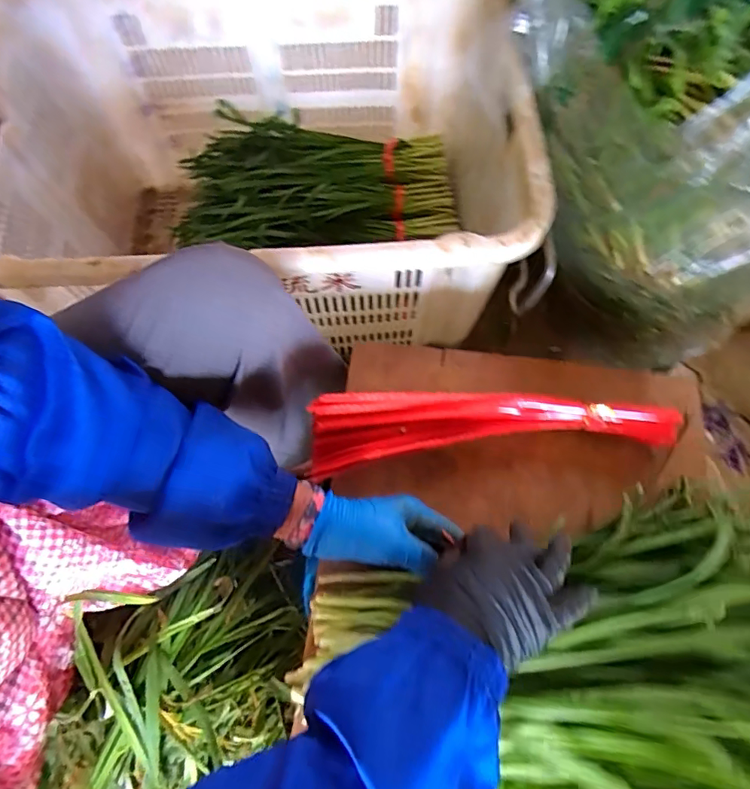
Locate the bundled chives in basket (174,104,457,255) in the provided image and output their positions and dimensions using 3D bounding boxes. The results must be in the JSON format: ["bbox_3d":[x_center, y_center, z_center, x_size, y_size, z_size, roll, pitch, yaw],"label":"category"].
[{"bbox_3d":[-0.100,-0.352,0.850,0.465,0.083,0.232,-4,70,-1],"label":"bundled chives in basket"}]

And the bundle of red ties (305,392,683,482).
[{"bbox_3d":[0.114,0.027,0.474,0.346,0.027,0.075,-3,70,0],"label":"bundle of red ties"}]

